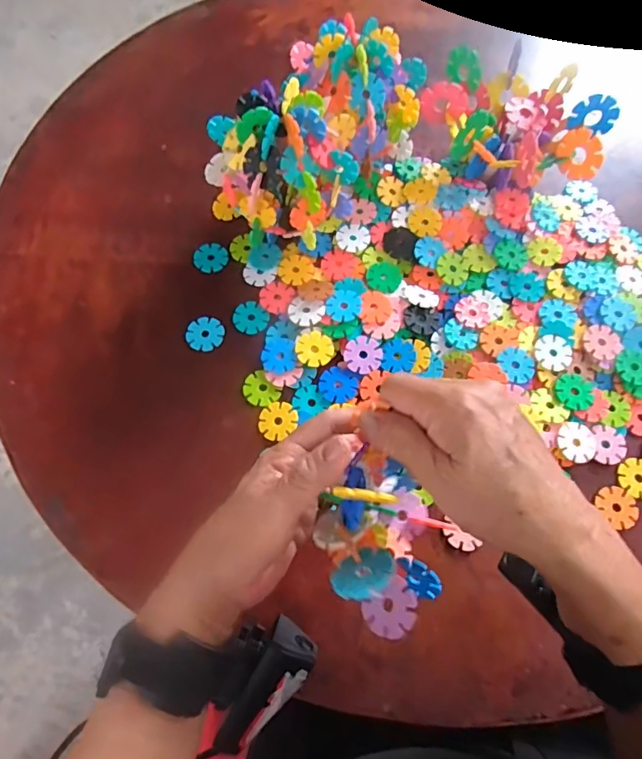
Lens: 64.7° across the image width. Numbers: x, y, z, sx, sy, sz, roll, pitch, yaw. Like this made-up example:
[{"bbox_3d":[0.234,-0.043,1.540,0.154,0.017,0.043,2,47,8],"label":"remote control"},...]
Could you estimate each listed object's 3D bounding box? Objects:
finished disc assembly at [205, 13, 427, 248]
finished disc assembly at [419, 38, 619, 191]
[{"bbox_3d":[0.002,-0.203,0.438,0.097,0.121,0.196,36,71,12],"label":"finished disc assembly"},{"bbox_3d":[0.186,-0.243,0.491,0.163,0.078,0.147,32,70,11],"label":"finished disc assembly"}]

